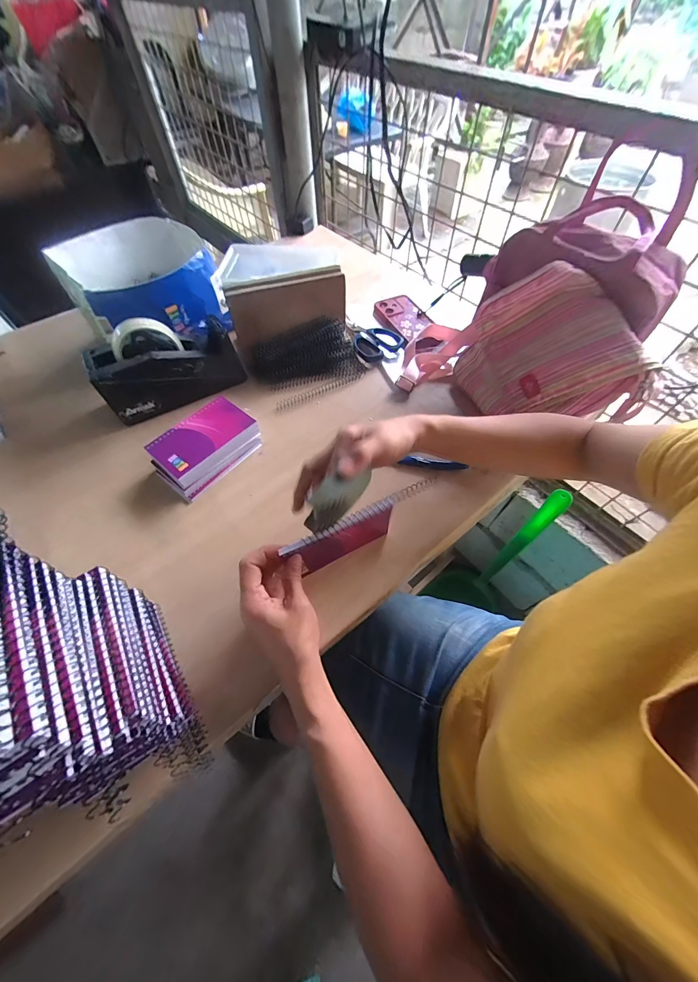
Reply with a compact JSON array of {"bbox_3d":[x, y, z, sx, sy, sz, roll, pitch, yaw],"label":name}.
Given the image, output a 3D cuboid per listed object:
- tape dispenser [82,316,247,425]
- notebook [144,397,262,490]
[{"bbox_3d":[-0.270,-0.192,0.503,0.192,0.116,0.065,-28,60,-15],"label":"tape dispenser"},{"bbox_3d":[-0.198,-0.072,0.459,0.082,0.018,0.128,38,68,20],"label":"notebook"}]

